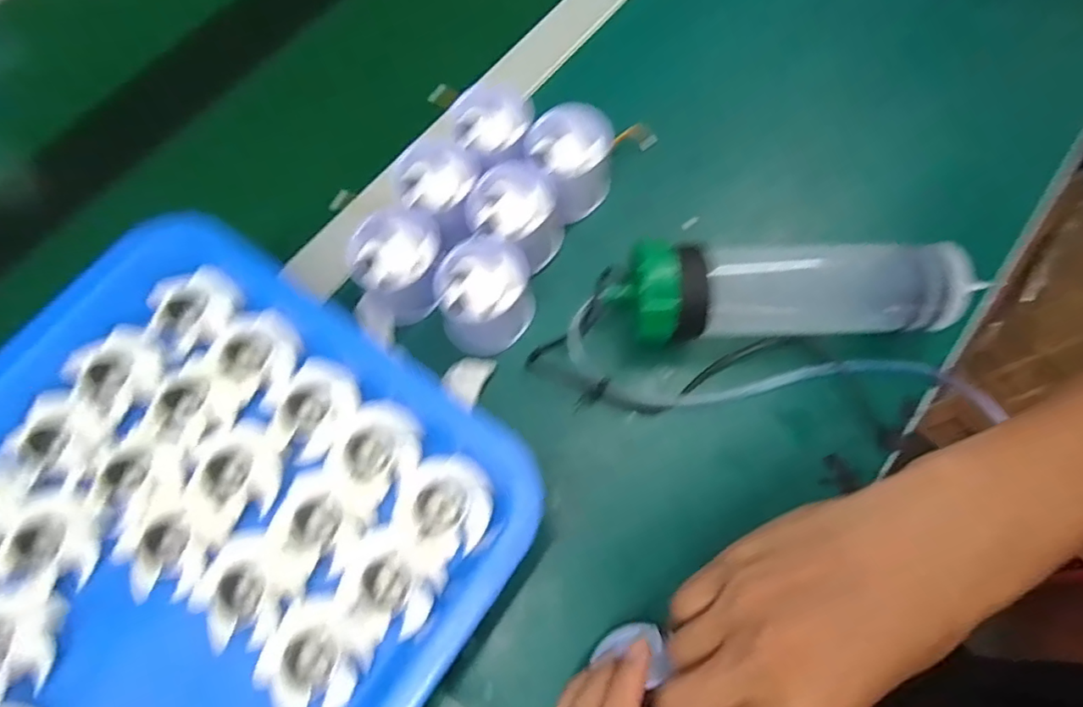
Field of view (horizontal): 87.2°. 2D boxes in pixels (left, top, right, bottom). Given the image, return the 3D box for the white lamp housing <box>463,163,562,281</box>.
[{"bbox_3d":[-0.016,-0.089,0.378,0.055,0.051,0.052,0,70,1],"label":"white lamp housing"}]

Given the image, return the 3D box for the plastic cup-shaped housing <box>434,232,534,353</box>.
[{"bbox_3d":[-0.035,-0.036,0.358,0.056,0.047,0.059,-18,70,-5],"label":"plastic cup-shaped housing"}]

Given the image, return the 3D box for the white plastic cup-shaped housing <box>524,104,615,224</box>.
[{"bbox_3d":[0.023,-0.129,0.384,0.053,0.050,0.052,0,70,1],"label":"white plastic cup-shaped housing"}]

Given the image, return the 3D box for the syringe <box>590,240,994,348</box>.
[{"bbox_3d":[0.148,-0.037,0.348,0.207,0.062,0.050,-4,70,0],"label":"syringe"}]

